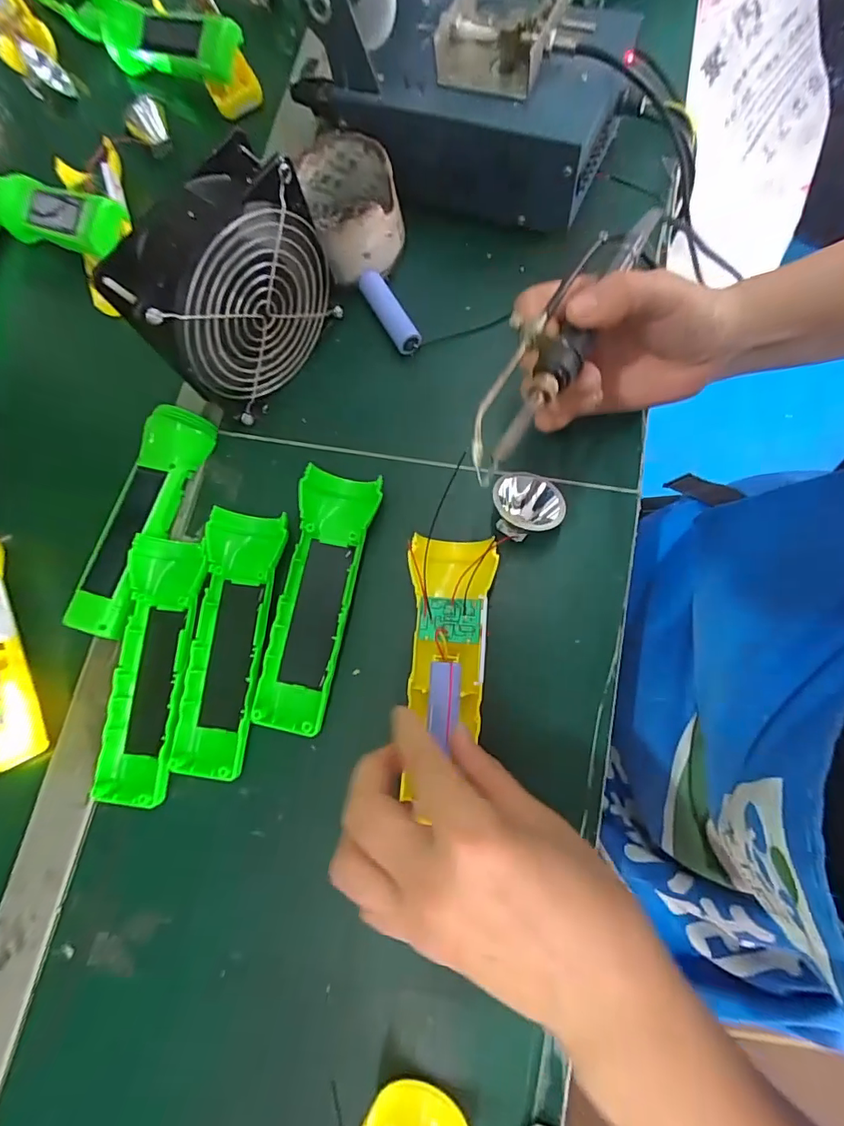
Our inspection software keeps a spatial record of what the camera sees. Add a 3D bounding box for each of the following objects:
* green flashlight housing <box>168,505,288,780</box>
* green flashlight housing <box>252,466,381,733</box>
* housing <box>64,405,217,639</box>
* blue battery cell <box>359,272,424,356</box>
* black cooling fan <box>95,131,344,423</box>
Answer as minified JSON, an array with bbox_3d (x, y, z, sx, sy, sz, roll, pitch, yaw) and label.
[{"bbox_3d":[-0.118,0.046,0.304,0.049,0.025,0.160,3,76,10],"label":"green flashlight housing"},{"bbox_3d":[-0.066,0.019,0.302,0.047,0.020,0.161,10,77,11],"label":"green flashlight housing"},{"bbox_3d":[-0.194,-0.032,0.332,0.043,0.025,0.159,16,79,13],"label":"housing"},{"bbox_3d":[-0.023,-0.180,0.355,0.018,0.017,0.067,-30,73,0],"label":"blue battery cell"},{"bbox_3d":[-0.115,-0.165,0.308,0.045,0.122,0.120,36,83,13],"label":"black cooling fan"}]

